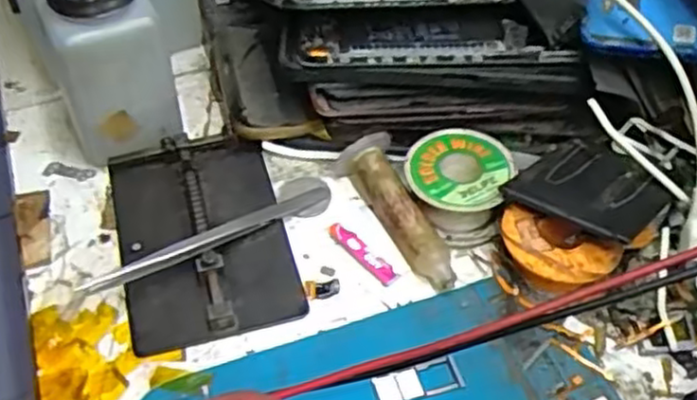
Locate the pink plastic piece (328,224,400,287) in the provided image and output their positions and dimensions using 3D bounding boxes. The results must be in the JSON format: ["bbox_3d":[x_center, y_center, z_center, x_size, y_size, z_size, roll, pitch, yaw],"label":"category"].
[{"bbox_3d":[0.007,0.026,0.359,0.010,0.005,0.043,-35,60,-27],"label":"pink plastic piece"}]

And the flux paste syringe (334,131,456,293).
[{"bbox_3d":[0.025,0.005,0.364,0.027,0.023,0.089,-18,54,-17],"label":"flux paste syringe"}]

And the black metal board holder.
[{"bbox_3d":[-0.072,0.014,0.358,0.079,0.015,0.116,-12,52,-13],"label":"black metal board holder"}]

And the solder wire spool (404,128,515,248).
[{"bbox_3d":[0.054,-0.008,0.370,0.049,0.030,0.051,2,51,-2],"label":"solder wire spool"}]

